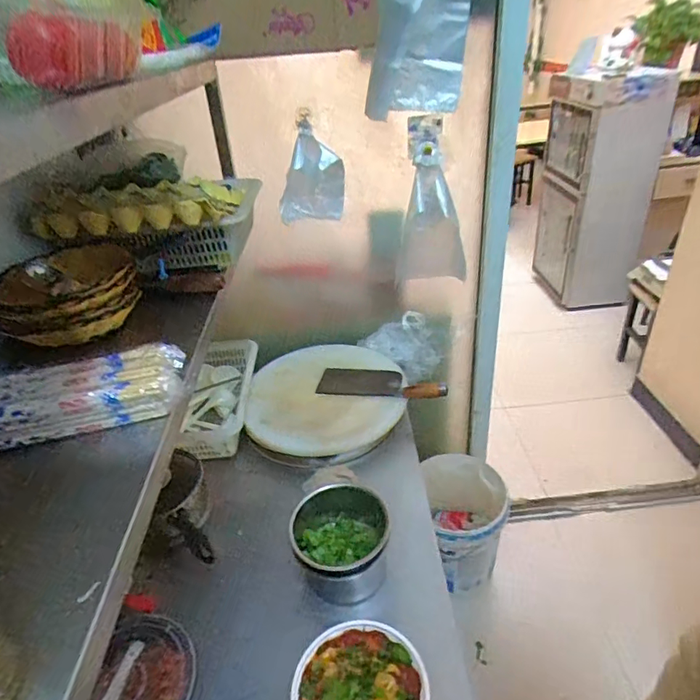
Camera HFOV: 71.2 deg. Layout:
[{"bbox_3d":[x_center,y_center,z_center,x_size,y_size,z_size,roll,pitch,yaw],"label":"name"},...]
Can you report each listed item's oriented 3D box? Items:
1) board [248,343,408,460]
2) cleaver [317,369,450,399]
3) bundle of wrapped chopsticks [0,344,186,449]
[{"bbox_3d":[-0.053,0.110,1.109,0.340,0.053,0.339,-4,34,3],"label":"board"},{"bbox_3d":[0.070,0.068,1.103,0.297,0.034,0.104,10,37,22],"label":"cleaver"},{"bbox_3d":[-0.307,0.050,0.534,0.252,0.052,0.082,-13,34,-9],"label":"bundle of wrapped chopsticks"}]

